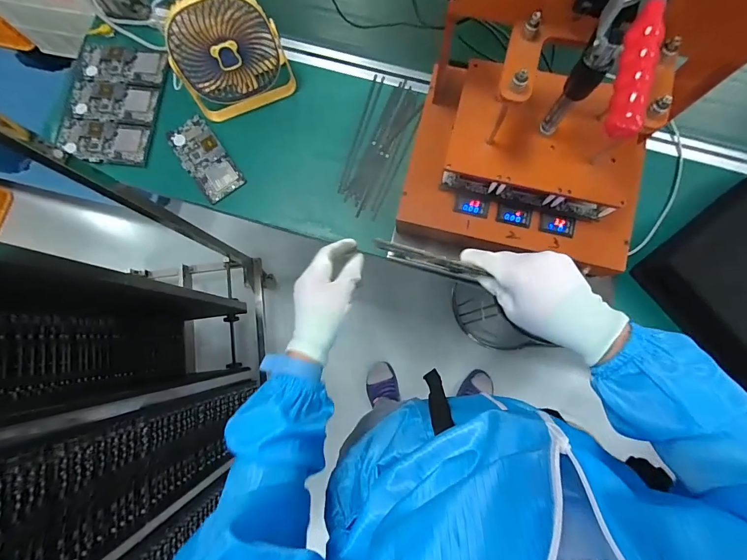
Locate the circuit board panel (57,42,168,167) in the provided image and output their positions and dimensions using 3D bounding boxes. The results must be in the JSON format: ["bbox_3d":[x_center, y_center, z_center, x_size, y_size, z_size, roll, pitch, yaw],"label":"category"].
[{"bbox_3d":[-0.463,-0.313,0.662,0.153,0.015,0.227,6,83,4],"label":"circuit board panel"}]

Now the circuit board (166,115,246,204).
[{"bbox_3d":[-0.287,-0.206,0.636,0.069,0.005,0.152,-35,82,-2],"label":"circuit board"}]

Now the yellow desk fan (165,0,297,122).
[{"bbox_3d":[-0.223,-0.346,0.580,0.165,0.159,0.078,-21,82,0],"label":"yellow desk fan"}]

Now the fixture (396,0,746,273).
[{"bbox_3d":[0.212,-0.182,0.412,0.326,0.301,0.260,9,83,4],"label":"fixture"}]

